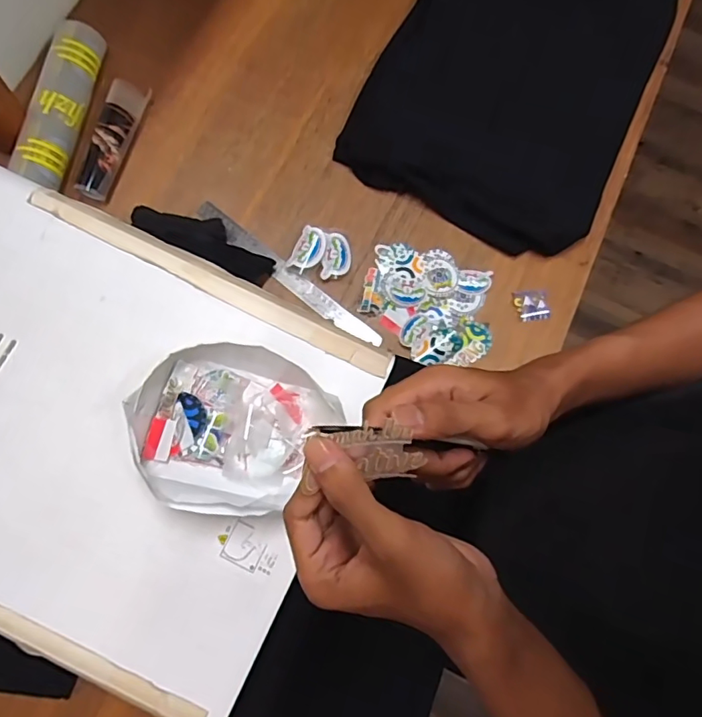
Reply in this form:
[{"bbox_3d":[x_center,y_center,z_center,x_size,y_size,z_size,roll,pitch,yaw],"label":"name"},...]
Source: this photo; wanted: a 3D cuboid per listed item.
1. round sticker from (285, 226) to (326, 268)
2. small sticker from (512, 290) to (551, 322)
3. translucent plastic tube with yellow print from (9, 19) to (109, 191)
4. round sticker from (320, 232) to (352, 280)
[{"bbox_3d":[-0.058,-0.150,0.729,0.040,0.009,0.061,24,86,2],"label":"round sticker"},{"bbox_3d":[0.256,-0.075,0.749,0.050,0.010,0.044,-5,85,-2],"label":"small sticker"},{"bbox_3d":[-0.411,-0.358,0.743,0.064,0.049,0.246,10,76,2],"label":"translucent plastic tube with yellow print"},{"bbox_3d":[-0.019,-0.141,0.734,0.038,0.005,0.064,9,88,-5],"label":"round sticker"}]

